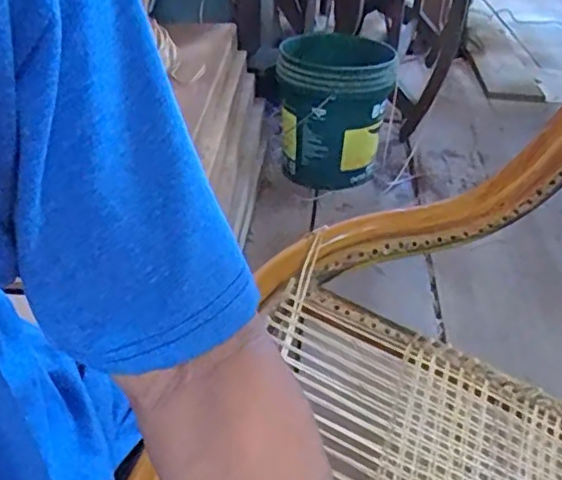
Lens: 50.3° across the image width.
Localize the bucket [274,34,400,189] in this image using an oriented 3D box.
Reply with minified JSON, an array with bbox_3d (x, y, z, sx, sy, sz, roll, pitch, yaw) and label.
[{"bbox_3d":[0.138,-0.349,1.572,0.287,0.342,0.306,8,34,7],"label":"bucket"}]

